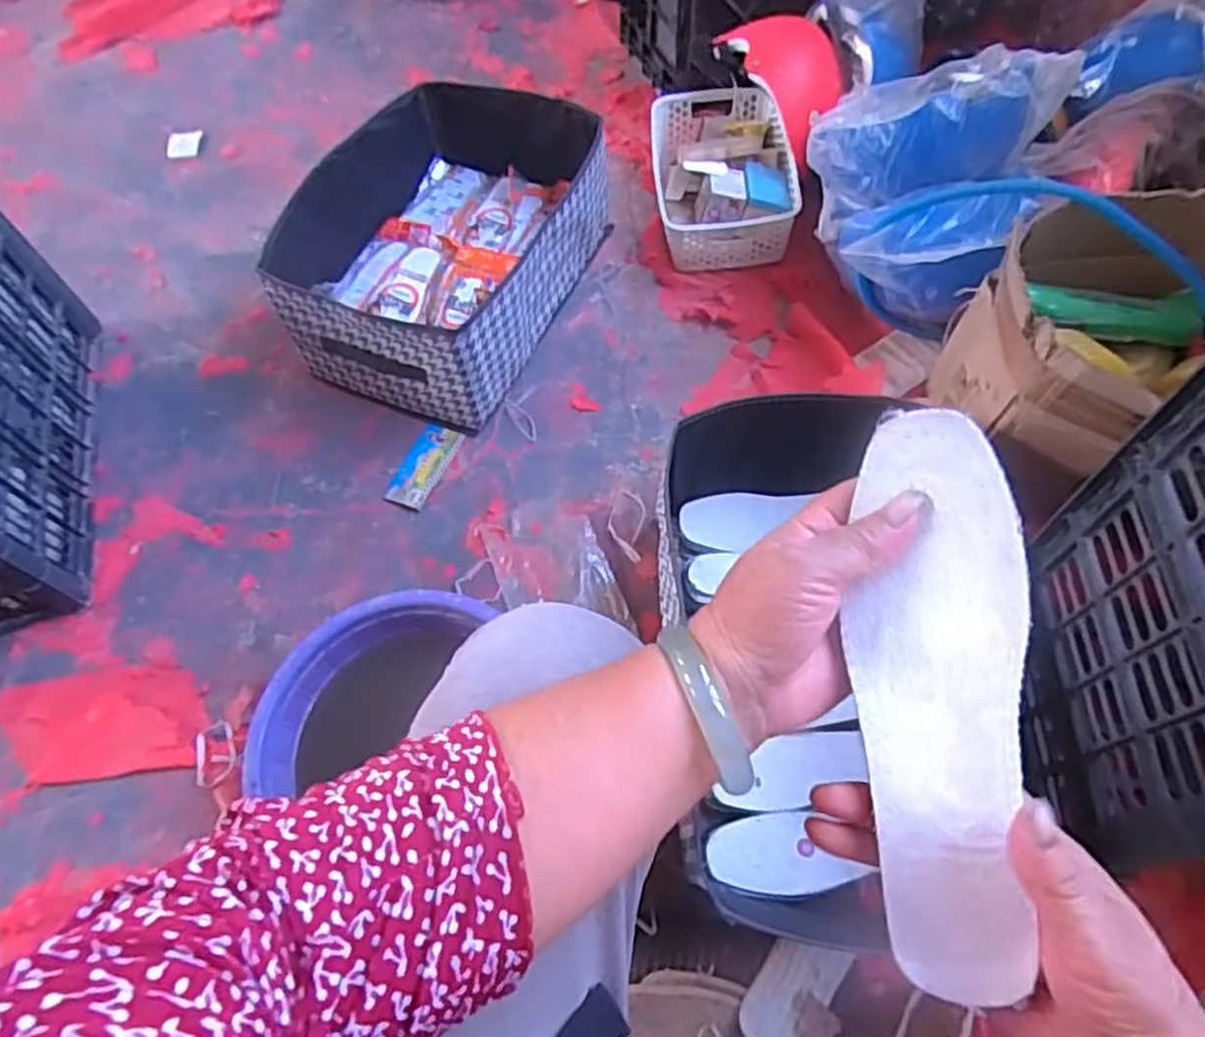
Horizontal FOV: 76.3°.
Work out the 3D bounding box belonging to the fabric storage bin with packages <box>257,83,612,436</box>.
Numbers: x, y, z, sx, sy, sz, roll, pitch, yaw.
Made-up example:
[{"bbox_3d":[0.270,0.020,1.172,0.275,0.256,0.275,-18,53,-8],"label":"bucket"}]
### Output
[{"bbox_3d":[-0.216,-0.374,1.055,0.337,0.187,0.443,20,65,13],"label":"fabric storage bin with packages"}]

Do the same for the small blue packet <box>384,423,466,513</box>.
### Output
[{"bbox_3d":[-0.231,-0.069,0.990,0.056,0.010,0.124,19,65,13],"label":"small blue packet"}]

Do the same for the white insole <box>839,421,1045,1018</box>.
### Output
[{"bbox_3d":[0.134,0.070,0.309,0.065,0.005,0.224,0,84,31],"label":"white insole"}]

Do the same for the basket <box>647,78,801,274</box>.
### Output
[{"bbox_3d":[0.179,-0.525,1.163,0.201,0.096,0.312,-3,62,2],"label":"basket"}]

